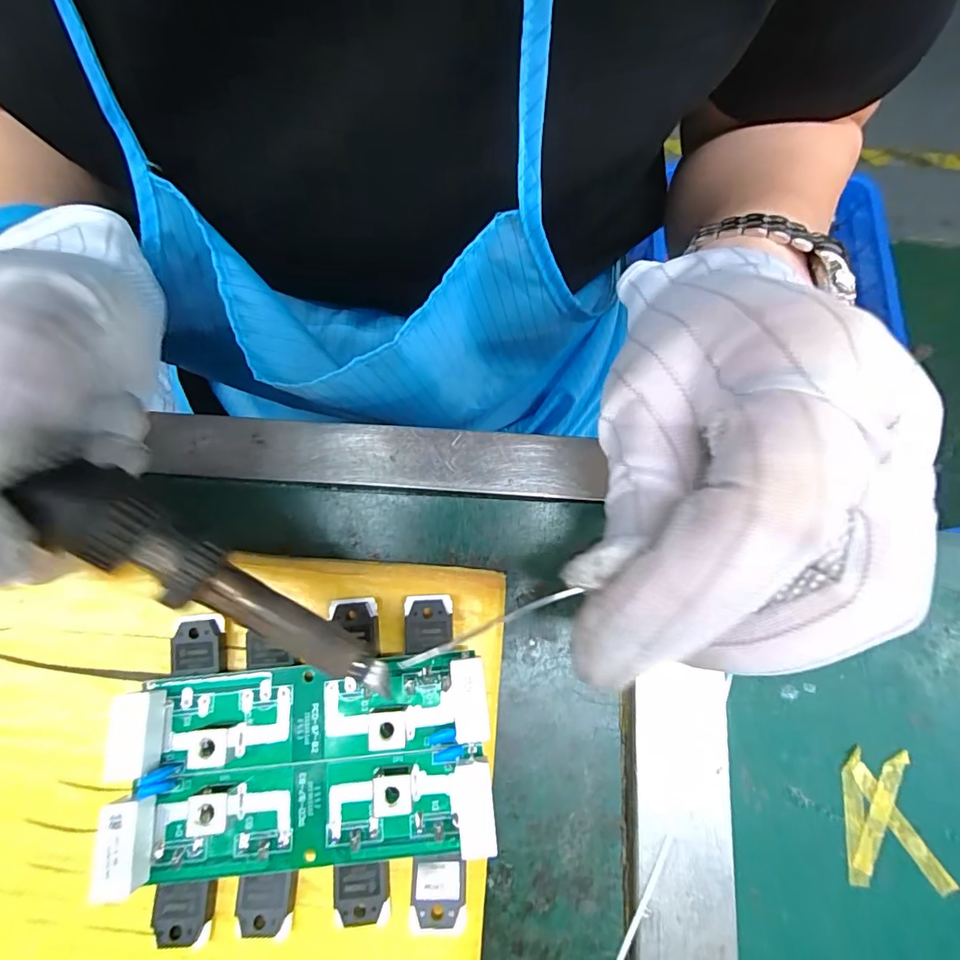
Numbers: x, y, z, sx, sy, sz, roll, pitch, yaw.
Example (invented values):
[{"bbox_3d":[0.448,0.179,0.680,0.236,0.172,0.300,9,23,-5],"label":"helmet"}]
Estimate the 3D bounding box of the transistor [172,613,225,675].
[{"bbox_3d":[-0.091,0.053,0.157,0.014,0.006,0.018,-4,74,-1],"label":"transistor"}]

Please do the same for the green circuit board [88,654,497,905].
[{"bbox_3d":[-0.050,0.083,0.141,0.105,0.017,0.052,-5,74,-1],"label":"green circuit board"}]

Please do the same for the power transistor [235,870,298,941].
[{"bbox_3d":[-0.061,0.121,0.139,0.016,0.006,0.015,-3,74,0],"label":"power transistor"}]

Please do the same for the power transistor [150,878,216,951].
[{"bbox_3d":[-0.084,0.123,0.138,0.016,0.006,0.015,-3,74,0],"label":"power transistor"}]

